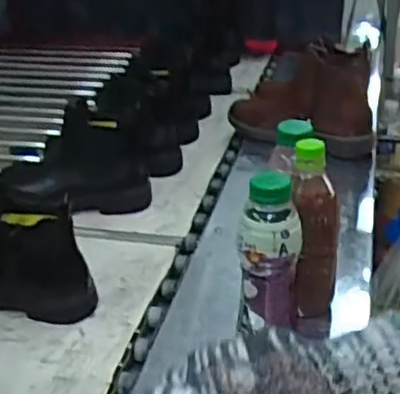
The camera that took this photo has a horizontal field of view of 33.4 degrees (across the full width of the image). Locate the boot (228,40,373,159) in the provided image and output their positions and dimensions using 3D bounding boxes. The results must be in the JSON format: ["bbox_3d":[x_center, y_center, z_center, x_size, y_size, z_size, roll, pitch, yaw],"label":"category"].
[{"bbox_3d":[0.183,-0.181,1.180,0.258,0.161,0.108,20,37,34],"label":"boot"}]

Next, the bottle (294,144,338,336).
[{"bbox_3d":[0.125,0.050,0.729,0.052,0.213,0.056,3,30,10],"label":"bottle"}]

